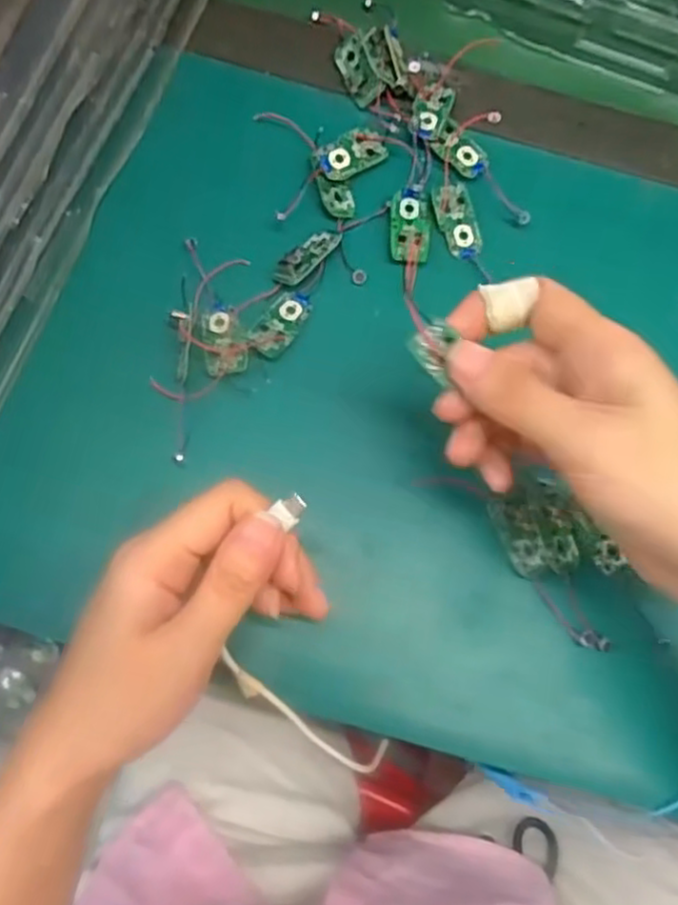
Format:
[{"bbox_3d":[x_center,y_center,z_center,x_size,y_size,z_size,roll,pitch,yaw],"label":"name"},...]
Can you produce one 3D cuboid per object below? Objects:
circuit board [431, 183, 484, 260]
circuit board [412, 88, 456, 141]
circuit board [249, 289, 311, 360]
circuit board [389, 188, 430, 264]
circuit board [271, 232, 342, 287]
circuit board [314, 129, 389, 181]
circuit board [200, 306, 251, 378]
[{"bbox_3d":[0.060,-0.116,0.361,0.020,0.009,0.036,-17,77,-8],"label":"circuit board"},{"bbox_3d":[0.048,-0.177,0.372,0.019,0.005,0.036,14,75,0],"label":"circuit board"},{"bbox_3d":[-0.028,-0.062,0.341,0.017,0.004,0.039,26,64,6],"label":"circuit board"},{"bbox_3d":[0.035,-0.112,0.356,0.019,0.007,0.038,3,75,-3],"label":"circuit board"},{"bbox_3d":[-0.015,-0.096,0.349,0.015,0.009,0.037,44,77,8],"label":"circuit board"},{"bbox_3d":[0.006,-0.151,0.361,0.038,0.004,0.019,-30,99,-15],"label":"circuit board"},{"bbox_3d":[-0.053,-0.053,0.333,0.020,0.004,0.036,-10,76,-7],"label":"circuit board"}]

